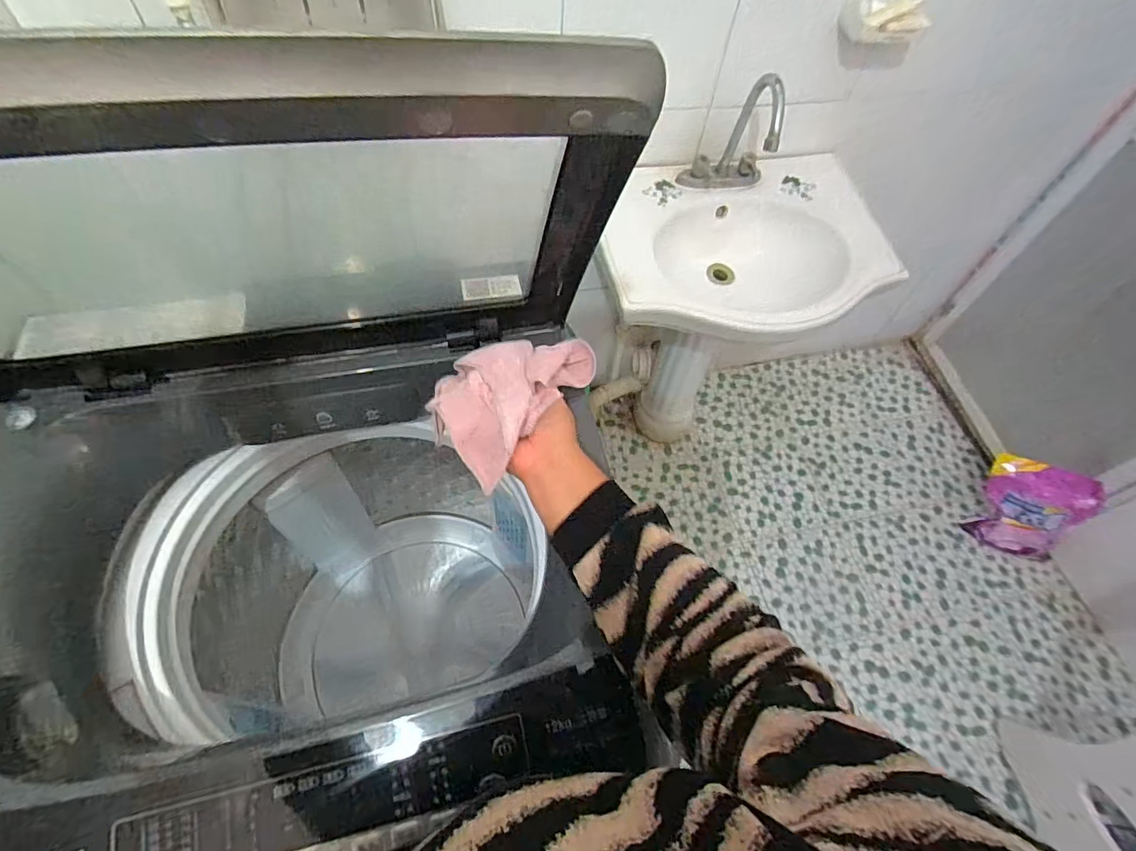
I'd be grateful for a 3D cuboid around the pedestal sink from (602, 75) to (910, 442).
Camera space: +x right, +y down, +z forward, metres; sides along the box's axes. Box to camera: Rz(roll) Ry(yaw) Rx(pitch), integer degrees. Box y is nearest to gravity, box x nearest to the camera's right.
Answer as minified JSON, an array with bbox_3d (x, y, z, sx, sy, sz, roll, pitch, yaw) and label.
[{"bbox_3d":[0.314,-0.204,1.308,0.540,0.868,0.399,-3,58,-6],"label":"pedestal sink"}]

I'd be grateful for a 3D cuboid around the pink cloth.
[{"bbox_3d":[-0.066,-0.042,0.512,0.131,0.079,0.185,24,59,10],"label":"pink cloth"}]

